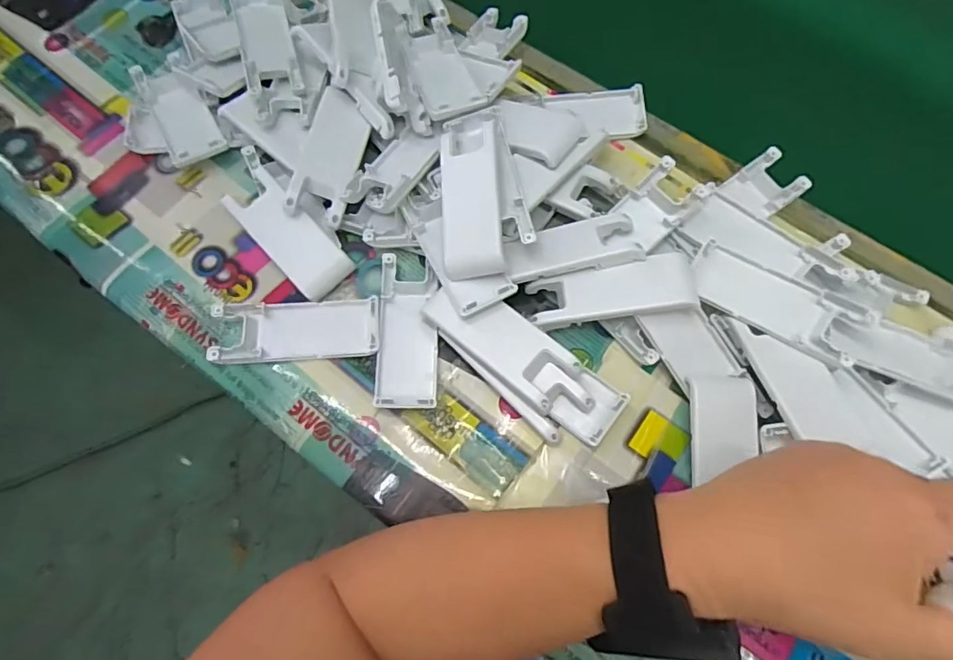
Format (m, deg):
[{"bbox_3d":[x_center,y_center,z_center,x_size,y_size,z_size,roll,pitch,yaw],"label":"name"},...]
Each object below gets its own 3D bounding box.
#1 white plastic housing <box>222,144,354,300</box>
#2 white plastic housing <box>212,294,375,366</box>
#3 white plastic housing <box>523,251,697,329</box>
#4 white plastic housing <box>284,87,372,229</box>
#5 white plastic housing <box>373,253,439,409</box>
[{"bbox_3d":[-0.137,-0.075,0.370,0.042,0.019,0.121,-42,76,-15],"label":"white plastic housing"},{"bbox_3d":[-0.116,-0.001,0.350,0.104,0.010,0.042,-4,70,-3],"label":"white plastic housing"},{"bbox_3d":[0.085,-0.025,0.335,0.099,0.012,0.036,-5,70,-3],"label":"white plastic housing"},{"bbox_3d":[-0.100,-0.122,0.374,0.037,0.018,0.097,11,70,3],"label":"white plastic housing"},{"bbox_3d":[-0.045,0.001,0.353,0.039,0.011,0.100,1,70,-1],"label":"white plastic housing"}]

